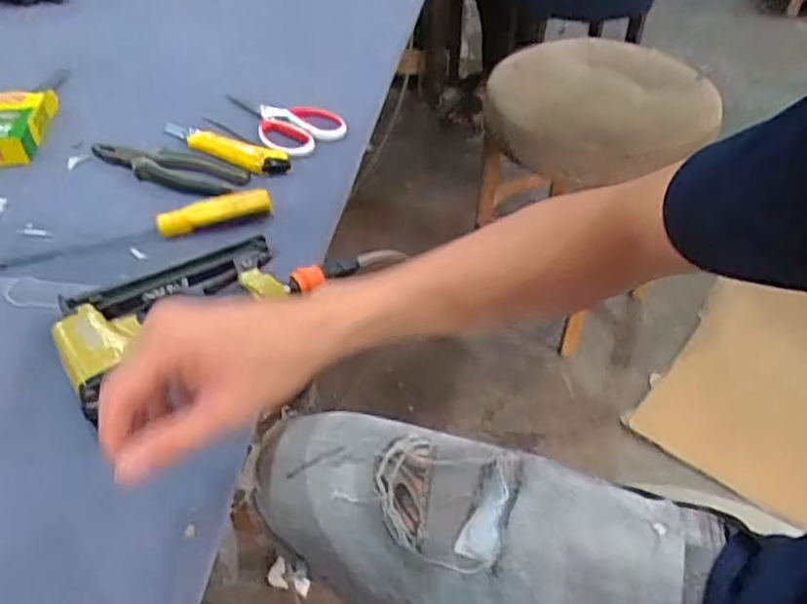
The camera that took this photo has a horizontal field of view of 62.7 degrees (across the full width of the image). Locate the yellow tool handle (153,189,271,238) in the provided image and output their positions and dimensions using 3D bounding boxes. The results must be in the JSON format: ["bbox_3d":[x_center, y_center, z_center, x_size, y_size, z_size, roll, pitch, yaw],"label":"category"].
[{"bbox_3d":[-0.192,-0.092,0.674,0.113,0.025,0.023,-12,46,-12],"label":"yellow tool handle"}]

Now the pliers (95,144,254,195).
[{"bbox_3d":[-0.266,-0.157,0.741,0.191,0.018,0.056,16,47,16],"label":"pliers"}]

